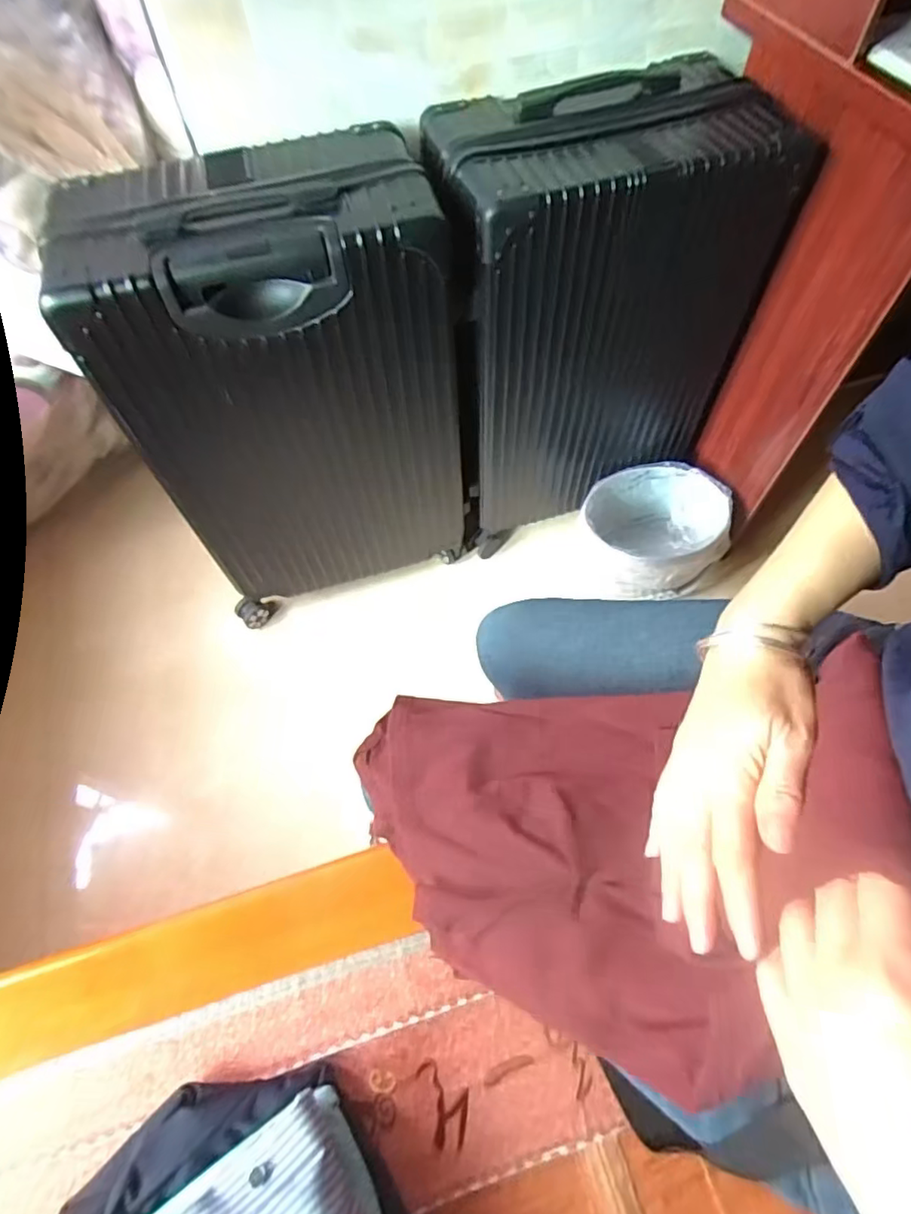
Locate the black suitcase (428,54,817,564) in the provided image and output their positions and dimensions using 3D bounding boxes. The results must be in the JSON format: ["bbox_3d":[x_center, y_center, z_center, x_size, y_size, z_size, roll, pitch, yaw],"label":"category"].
[{"bbox_3d":[0.204,-0.421,0.937,0.455,0.599,0.219,-16,62,-6],"label":"black suitcase"}]

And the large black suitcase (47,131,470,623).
[{"bbox_3d":[-0.231,-0.280,0.886,0.429,0.609,0.241,-23,63,-10],"label":"large black suitcase"}]

